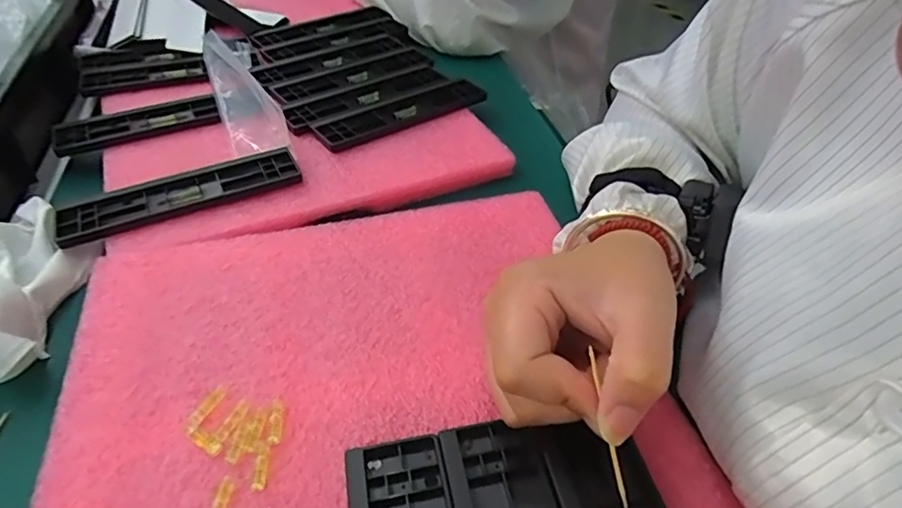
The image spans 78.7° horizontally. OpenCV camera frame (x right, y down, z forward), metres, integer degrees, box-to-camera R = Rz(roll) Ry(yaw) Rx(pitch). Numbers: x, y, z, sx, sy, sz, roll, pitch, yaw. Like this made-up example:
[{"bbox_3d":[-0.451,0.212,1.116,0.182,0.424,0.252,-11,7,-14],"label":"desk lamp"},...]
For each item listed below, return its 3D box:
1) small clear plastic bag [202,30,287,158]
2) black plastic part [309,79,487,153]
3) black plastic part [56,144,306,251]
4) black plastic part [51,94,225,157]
[{"bbox_3d":[-0.186,-0.144,0.486,0.043,0.028,0.191,-17,46,-18],"label":"small clear plastic bag"},{"bbox_3d":[-0.040,-0.125,0.484,0.163,0.009,0.044,-25,49,-25],"label":"black plastic part"},{"bbox_3d":[-0.189,-0.043,0.391,0.159,0.010,0.044,-20,47,-21],"label":"black plastic part"},{"bbox_3d":[-0.261,-0.109,0.459,0.124,0.010,0.043,-22,48,-23],"label":"black plastic part"}]

